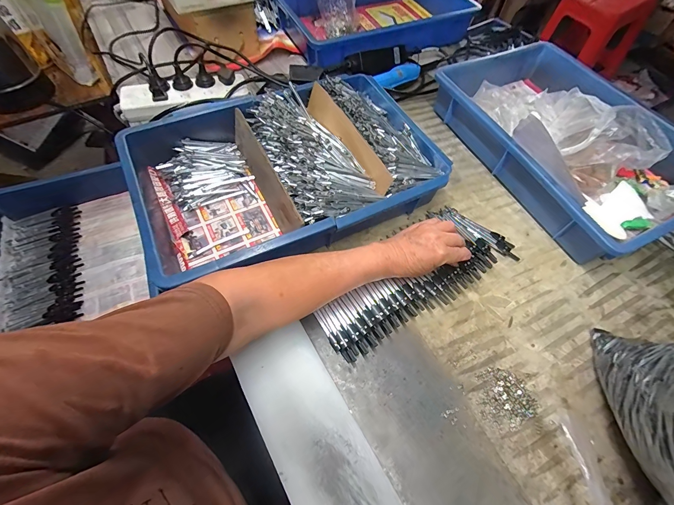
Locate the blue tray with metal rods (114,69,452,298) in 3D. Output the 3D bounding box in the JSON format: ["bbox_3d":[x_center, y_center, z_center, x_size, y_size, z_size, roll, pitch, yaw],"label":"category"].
[{"bbox_3d":[-0.069,-0.135,0.479,0.438,0.086,0.286,-23,64,-16],"label":"blue tray with metal rods"}]

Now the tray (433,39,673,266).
[{"bbox_3d":[0.406,-0.217,0.547,0.293,0.128,0.447,-21,63,-14],"label":"tray"}]

